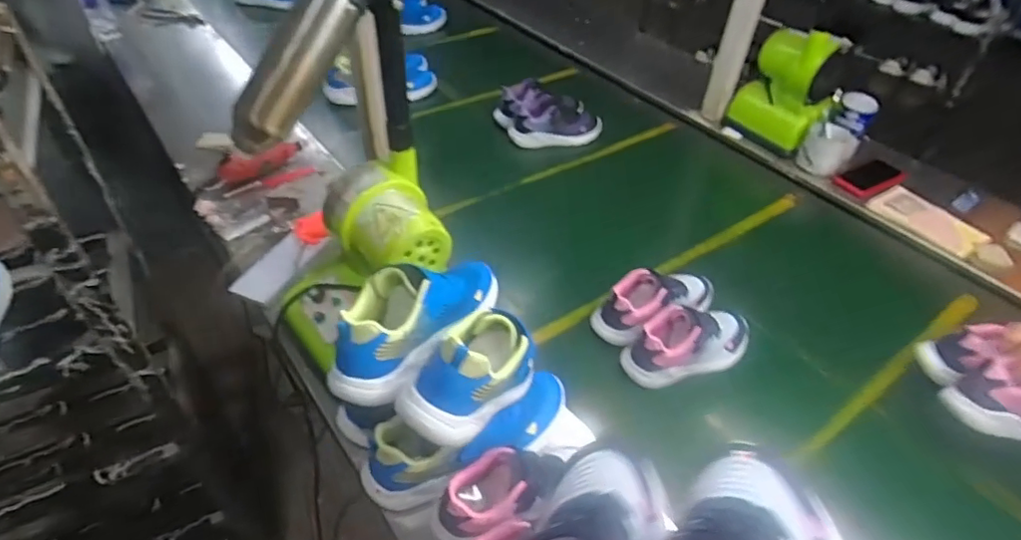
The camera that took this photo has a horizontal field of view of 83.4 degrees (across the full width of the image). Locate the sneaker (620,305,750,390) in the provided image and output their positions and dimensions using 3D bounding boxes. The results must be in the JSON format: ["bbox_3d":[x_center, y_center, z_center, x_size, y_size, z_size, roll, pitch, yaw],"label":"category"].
[{"bbox_3d":[0.267,0.105,0.843,0.190,0.105,0.085,-10,44,-19],"label":"sneaker"}]

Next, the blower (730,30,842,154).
[{"bbox_3d":[0.574,-0.388,1.190,0.090,0.243,0.205,-2,42,-11],"label":"blower"}]

